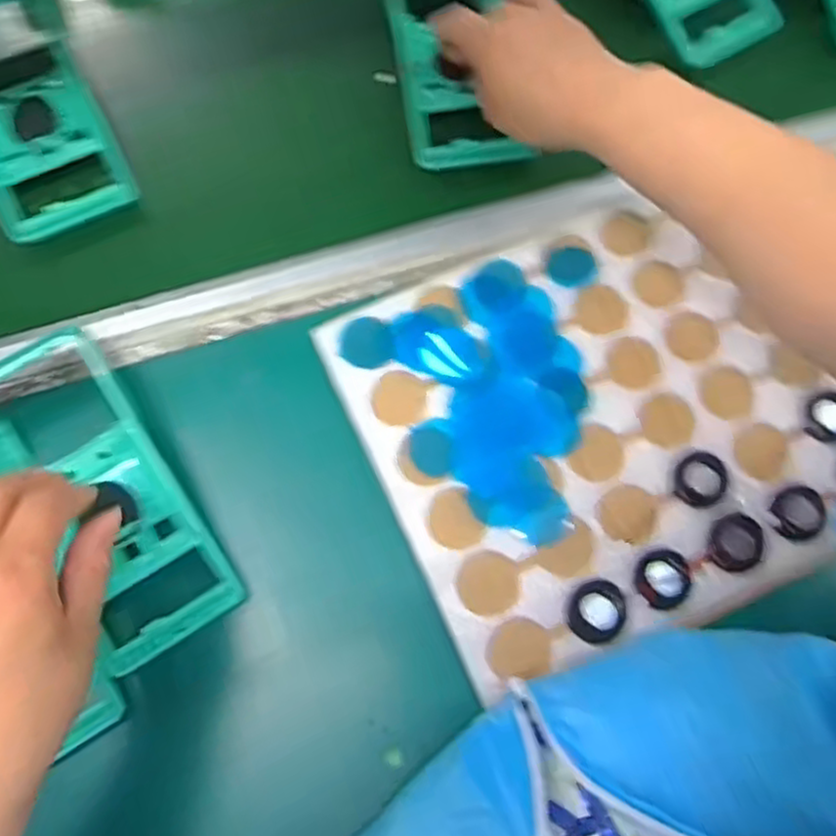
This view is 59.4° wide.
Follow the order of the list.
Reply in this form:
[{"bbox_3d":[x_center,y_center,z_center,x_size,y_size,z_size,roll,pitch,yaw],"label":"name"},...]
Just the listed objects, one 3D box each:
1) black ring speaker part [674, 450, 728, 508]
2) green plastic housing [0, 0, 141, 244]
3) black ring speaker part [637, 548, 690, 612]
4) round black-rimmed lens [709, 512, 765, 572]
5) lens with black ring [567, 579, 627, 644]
[{"bbox_3d":[0.162,0.035,0.418,0.032,0.007,0.030,0,72,-1],"label":"black ring speaker part"},{"bbox_3d":[-0.257,-0.203,0.486,0.086,0.036,0.167,-24,92,-11],"label":"green plastic housing"},{"bbox_3d":[0.135,0.089,0.402,0.030,0.004,0.031,3,72,0],"label":"black ring speaker part"},{"bbox_3d":[0.178,0.069,0.409,0.030,0.007,0.031,0,72,-1],"label":"round black-rimmed lens"},{"bbox_3d":[0.097,0.104,0.396,0.030,0.004,0.032,13,73,3],"label":"lens with black ring"}]

